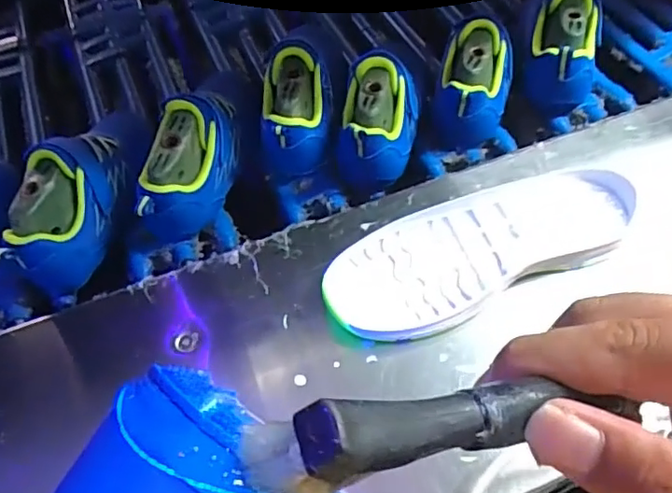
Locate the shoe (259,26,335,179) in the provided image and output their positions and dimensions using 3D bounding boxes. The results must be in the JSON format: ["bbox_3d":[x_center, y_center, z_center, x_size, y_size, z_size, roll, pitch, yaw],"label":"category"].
[{"bbox_3d":[-0.035,-0.128,0.500,0.059,0.055,0.125,6,82,5],"label":"shoe"}]

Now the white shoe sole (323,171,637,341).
[{"bbox_3d":[0.105,-0.001,0.422,0.235,0.026,0.091,-21,60,-11],"label":"white shoe sole"}]

